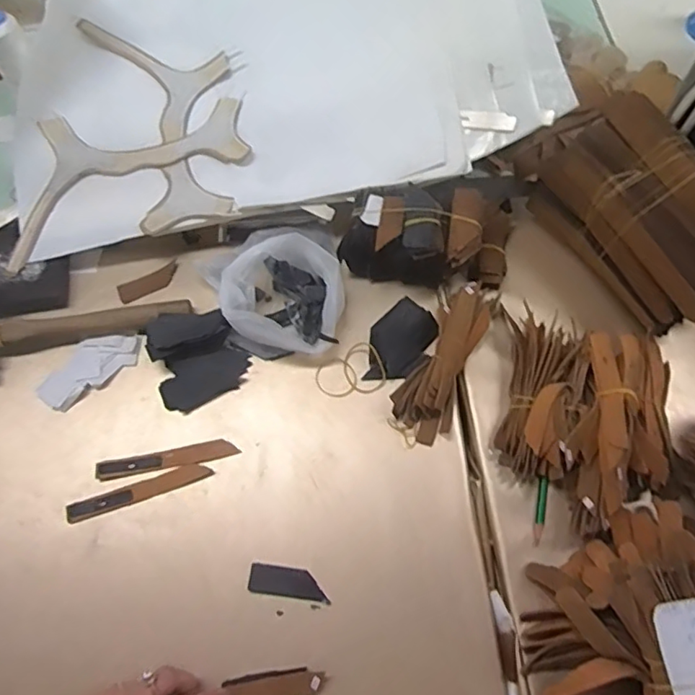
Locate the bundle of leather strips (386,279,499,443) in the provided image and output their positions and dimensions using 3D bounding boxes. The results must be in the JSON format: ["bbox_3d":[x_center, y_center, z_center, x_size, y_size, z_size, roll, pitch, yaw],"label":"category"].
[{"bbox_3d":[0.095,0.009,0.530,0.053,0.036,0.155,27,68,12],"label":"bundle of leather strips"}]

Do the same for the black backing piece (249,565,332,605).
[{"bbox_3d":[-0.048,0.195,0.467,0.066,0.004,0.023,7,66,3],"label":"black backing piece"}]

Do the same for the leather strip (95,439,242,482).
[{"bbox_3d":[-0.163,0.101,0.509,0.124,0.004,0.018,-10,66,-4],"label":"leather strip"}]

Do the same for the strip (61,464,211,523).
[{"bbox_3d":[-0.184,0.127,0.499,0.125,0.004,0.020,-17,66,-7],"label":"strip"}]

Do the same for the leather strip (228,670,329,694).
[{"bbox_3d":[-0.054,0.261,0.428,0.075,0.012,0.018,-11,66,-2],"label":"leather strip"}]

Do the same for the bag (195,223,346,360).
[{"bbox_3d":[-0.068,-0.058,0.548,0.129,0.068,0.136,-16,66,-7],"label":"bag"}]

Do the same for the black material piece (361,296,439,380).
[{"bbox_3d":[0.049,-0.003,0.549,0.056,0.009,0.086,45,75,0],"label":"black material piece"}]

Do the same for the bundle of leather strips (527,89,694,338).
[{"bbox_3d":[0.270,-0.115,0.525,0.095,0.116,0.206,-27,68,-11],"label":"bundle of leather strips"}]

